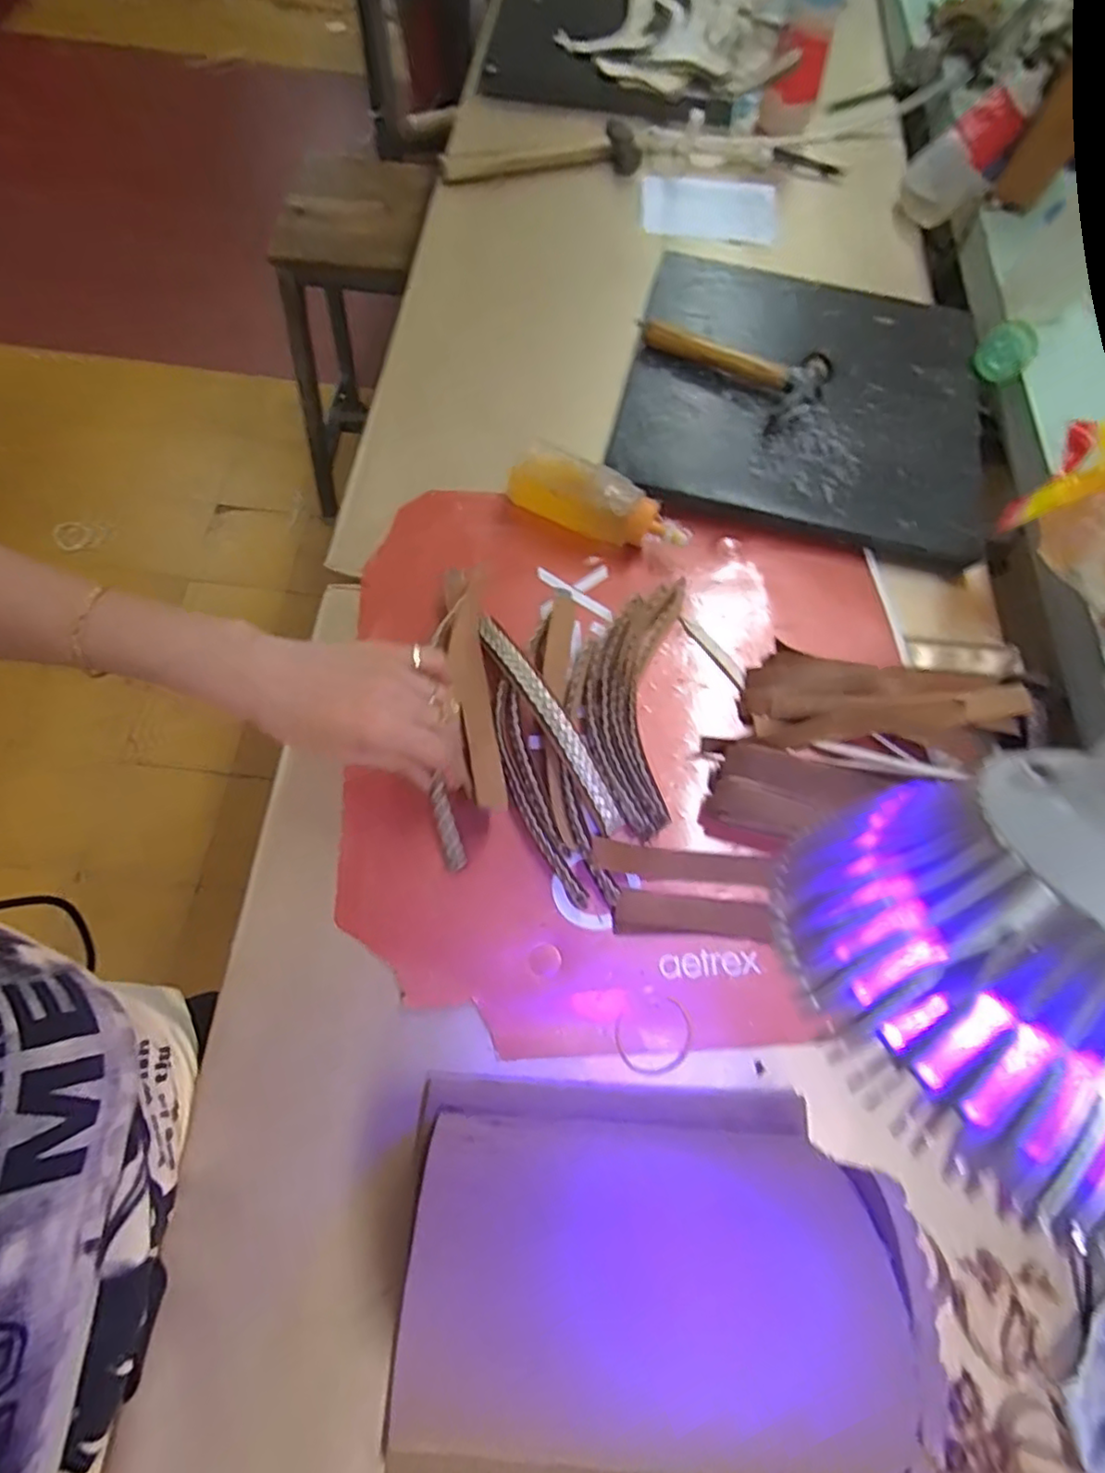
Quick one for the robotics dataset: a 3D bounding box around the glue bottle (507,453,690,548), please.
[{"bbox_3d":[0.037,-0.177,0.501,0.143,0.051,0.036,17,68,-8],"label":"glue bottle"}]

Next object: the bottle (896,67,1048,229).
[{"bbox_3d":[0.433,-0.609,0.675,0.054,0.139,0.056,7,64,-31],"label":"bottle"}]

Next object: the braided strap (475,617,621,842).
[{"bbox_3d":[-0.002,-0.015,0.435,0.026,0.019,0.170,-25,71,-14],"label":"braided strap"}]

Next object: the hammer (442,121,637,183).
[{"bbox_3d":[-0.014,-0.628,0.708,0.217,0.030,0.054,-16,69,-10],"label":"hammer"}]

